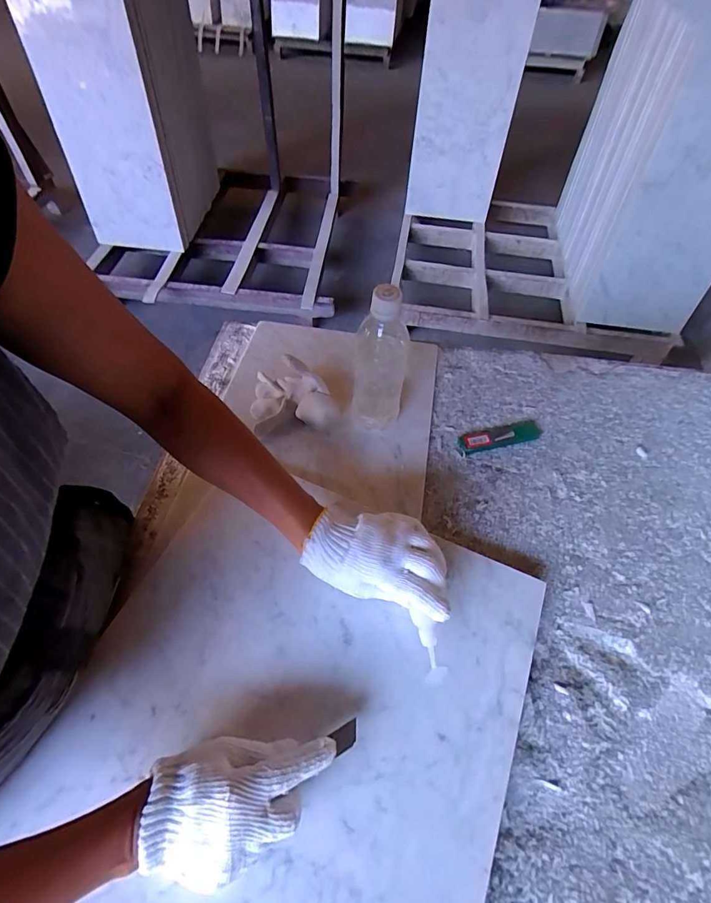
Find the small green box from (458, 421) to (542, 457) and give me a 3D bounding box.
[{"bbox_3d":[0.203,-0.021,0.581,0.123,0.011,0.033,-12,59,-9],"label":"small green box"}]

